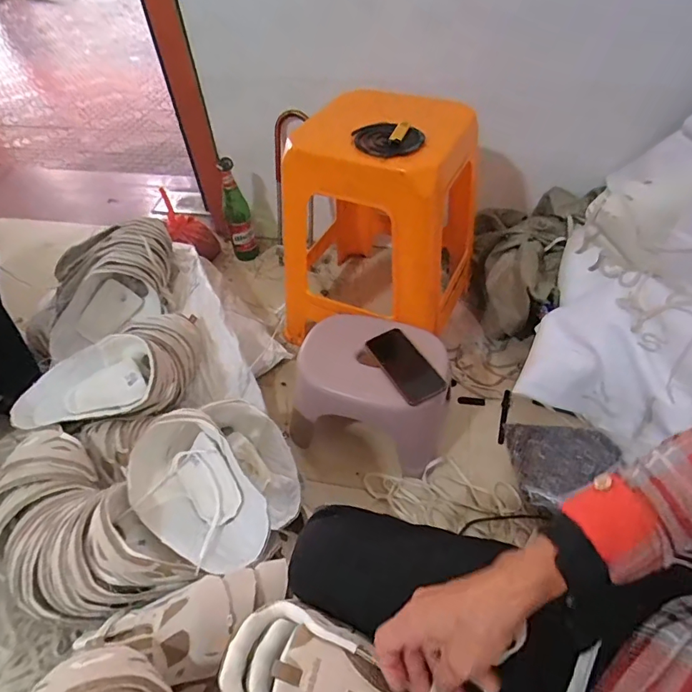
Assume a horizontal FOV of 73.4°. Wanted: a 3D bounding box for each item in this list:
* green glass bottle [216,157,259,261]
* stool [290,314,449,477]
[{"bbox_3d":[-0.292,-0.352,1.255,0.069,0.286,0.063,-16,50,-11],"label":"green glass bottle"},{"bbox_3d":[0.056,0.094,0.897,0.273,0.203,0.233,24,54,22],"label":"stool"}]

